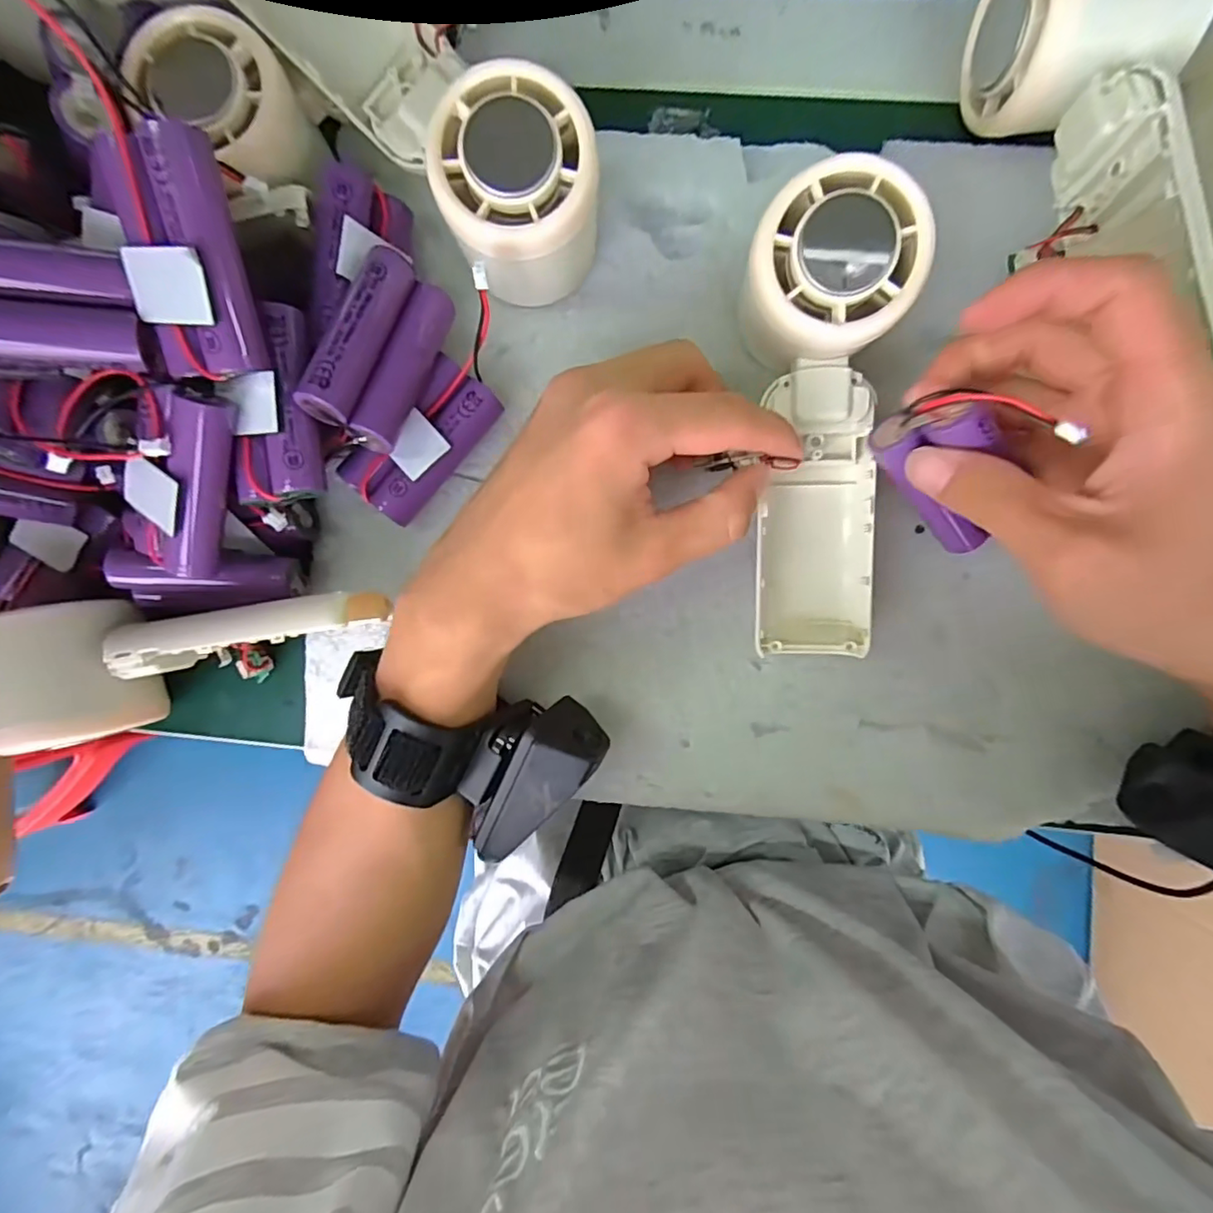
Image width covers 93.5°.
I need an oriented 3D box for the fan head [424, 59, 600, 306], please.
[{"bbox_3d":[-0.030,-0.147,0.208,0.053,0.052,0.053,0,94,3],"label":"fan head"}]

